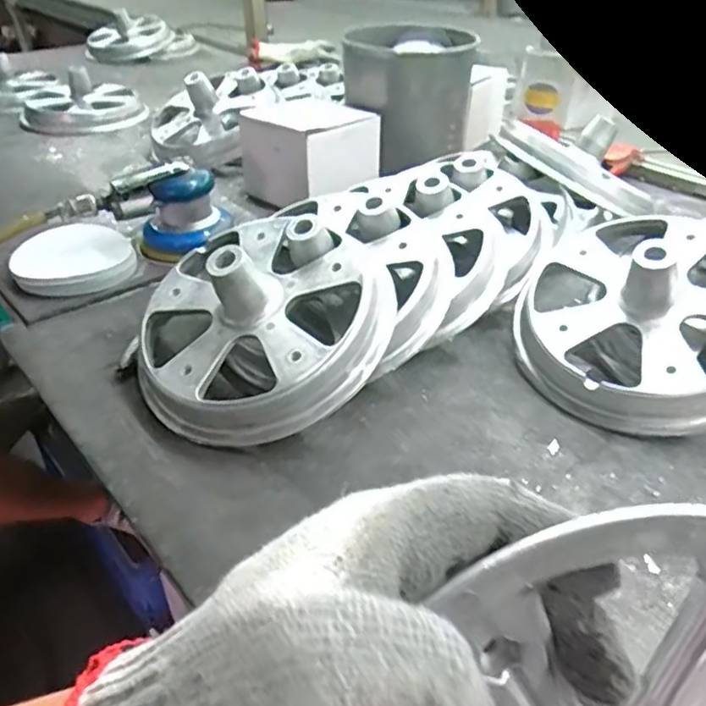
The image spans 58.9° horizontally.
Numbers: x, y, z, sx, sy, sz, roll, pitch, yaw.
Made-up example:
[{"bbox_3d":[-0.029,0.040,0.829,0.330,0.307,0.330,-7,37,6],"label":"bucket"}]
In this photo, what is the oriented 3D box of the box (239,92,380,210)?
[{"bbox_3d":[-0.053,-0.257,0.801,0.136,0.092,0.118,-30,46,-34],"label":"box"}]

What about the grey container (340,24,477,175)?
[{"bbox_3d":[0.070,-0.363,0.867,0.169,0.148,0.169,-19,39,-16],"label":"grey container"}]

